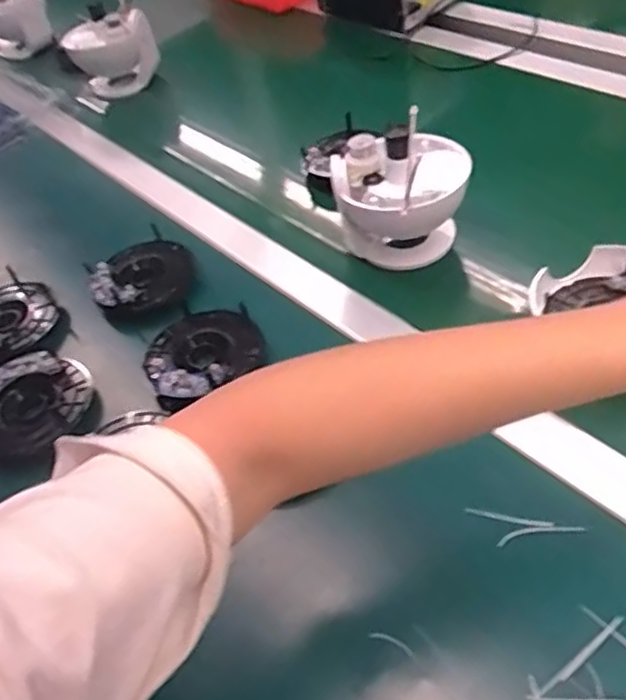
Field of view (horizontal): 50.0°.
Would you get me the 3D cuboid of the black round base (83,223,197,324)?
[{"bbox_3d":[-0.162,-0.070,0.638,0.092,0.031,0.093,-6,47,7],"label":"black round base"}]

